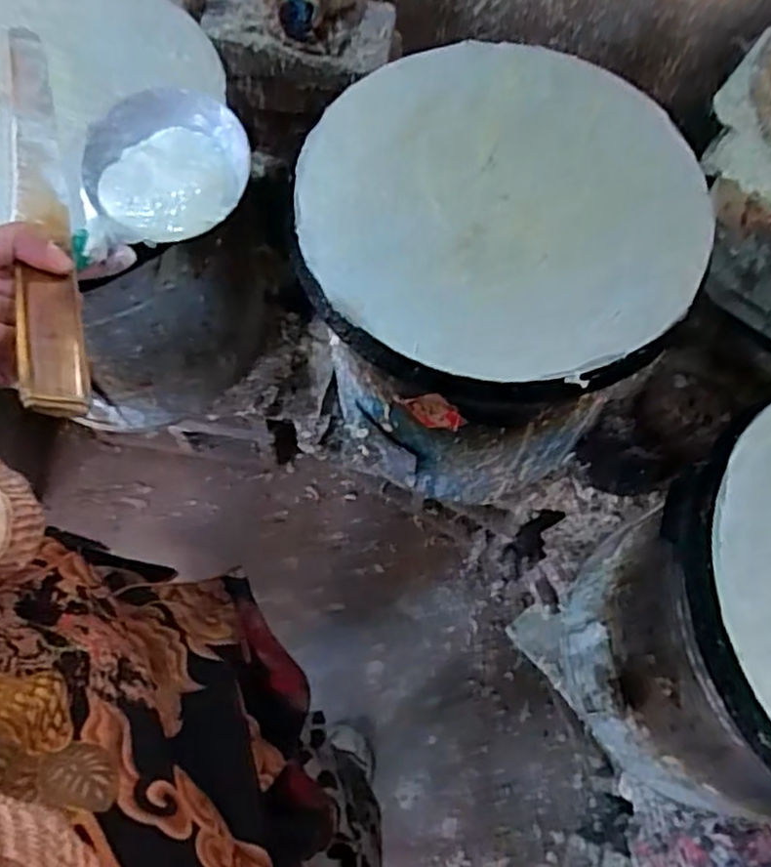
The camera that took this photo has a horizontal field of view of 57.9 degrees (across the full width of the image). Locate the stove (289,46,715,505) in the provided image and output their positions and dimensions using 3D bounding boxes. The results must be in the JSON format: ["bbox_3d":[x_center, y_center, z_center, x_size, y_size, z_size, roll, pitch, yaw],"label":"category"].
[{"bbox_3d":[0.098,-0.144,0.829,0.375,0.428,0.381,1,67,-2],"label":"stove"}]

